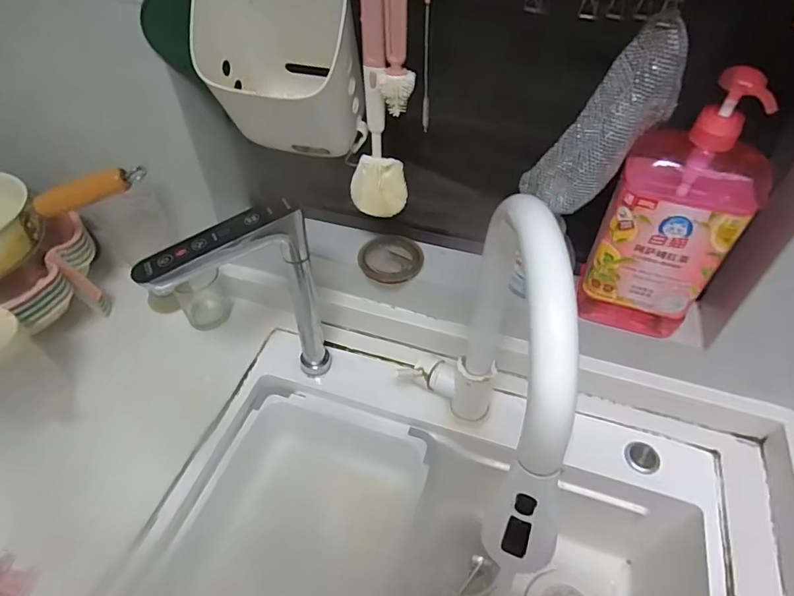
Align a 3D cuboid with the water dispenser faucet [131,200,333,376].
[{"bbox_3d":[-0.169,0.020,0.561,0.162,0.270,0.026,-20,51,-18],"label":"water dispenser faucet"}]

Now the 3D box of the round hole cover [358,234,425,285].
[{"bbox_3d":[-0.008,-0.052,0.642,0.075,0.015,0.079,0,48,0],"label":"round hole cover"}]

